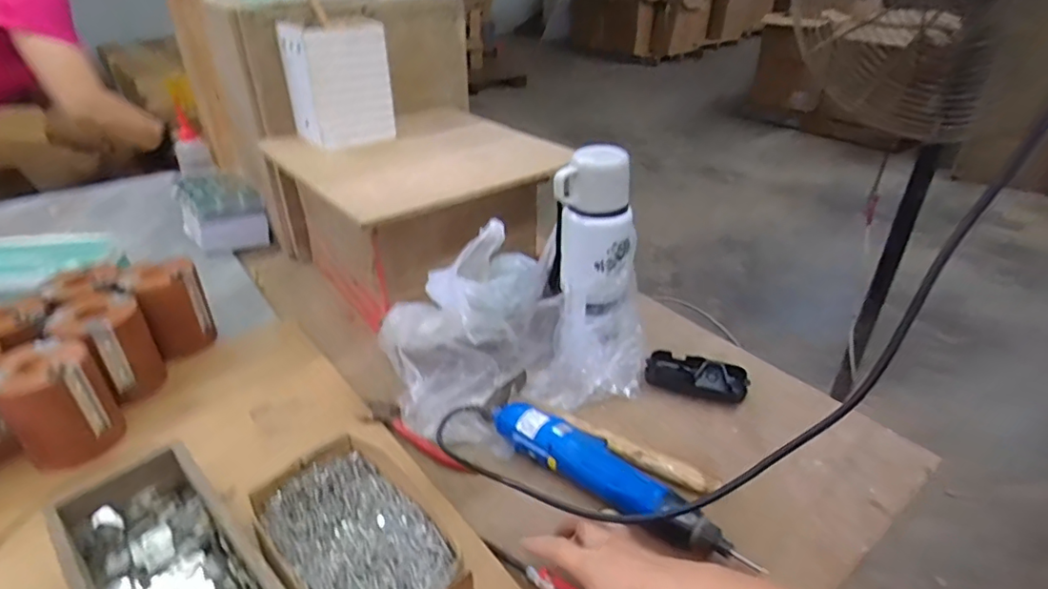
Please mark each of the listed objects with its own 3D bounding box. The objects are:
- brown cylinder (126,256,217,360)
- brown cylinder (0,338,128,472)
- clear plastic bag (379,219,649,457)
[{"bbox_3d":[-0.421,0.019,0.676,0.073,0.106,0.074,-19,37,-28],"label":"brown cylinder"},{"bbox_3d":[-0.445,0.103,0.542,0.076,0.101,0.073,-27,41,-36],"label":"brown cylinder"},{"bbox_3d":[-0.015,0.026,0.621,0.266,0.149,0.183,-18,37,-27],"label":"clear plastic bag"}]

